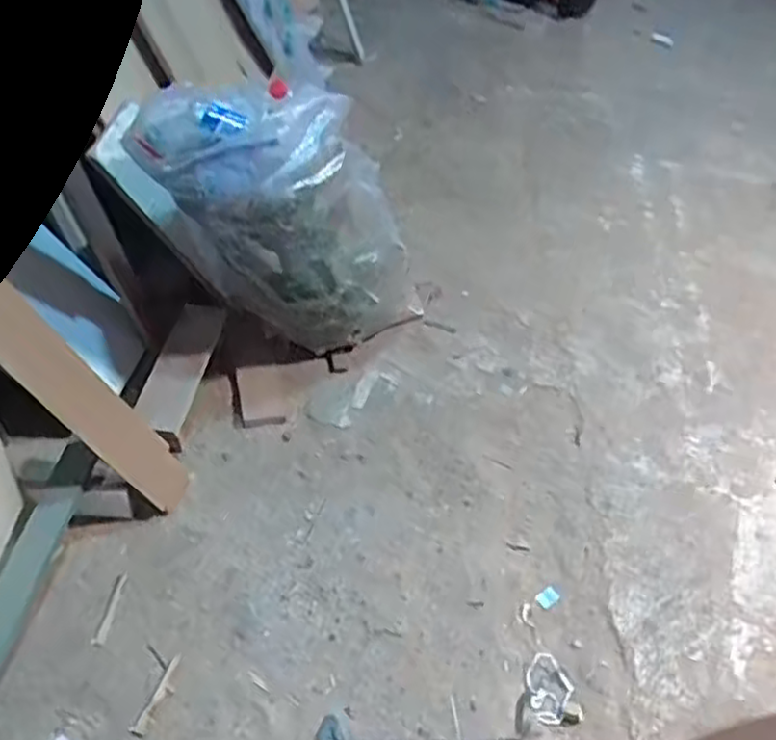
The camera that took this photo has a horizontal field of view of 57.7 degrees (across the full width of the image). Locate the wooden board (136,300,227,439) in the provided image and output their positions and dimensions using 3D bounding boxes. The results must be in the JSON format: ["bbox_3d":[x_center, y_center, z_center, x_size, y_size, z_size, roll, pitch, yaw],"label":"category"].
[{"bbox_3d":[-0.422,-0.013,1.441,0.096,0.027,0.265,21,79,-9],"label":"wooden board"}]

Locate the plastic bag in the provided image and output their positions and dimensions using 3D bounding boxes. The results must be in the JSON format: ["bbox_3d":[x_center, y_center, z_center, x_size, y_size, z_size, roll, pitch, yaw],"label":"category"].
[{"bbox_3d":[-0.188,-0.271,1.378,0.519,0.492,0.232,-6,50,-13],"label":"plastic bag"}]

